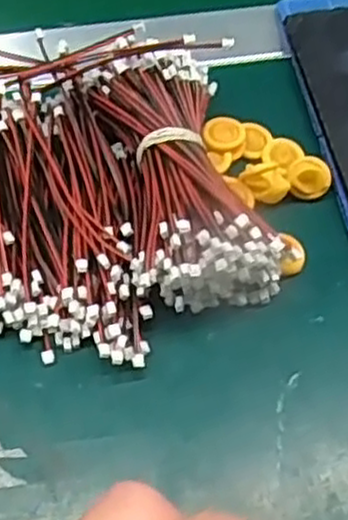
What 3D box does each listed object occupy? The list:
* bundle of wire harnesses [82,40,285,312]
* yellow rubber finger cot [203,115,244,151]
[{"bbox_3d":[0.004,-0.039,0.316,0.054,0.035,0.118,-15,61,-10],"label":"bundle of wire harnesses"},{"bbox_3d":[0.023,-0.059,0.351,0.018,0.008,0.019,1,60,-2],"label":"yellow rubber finger cot"}]

